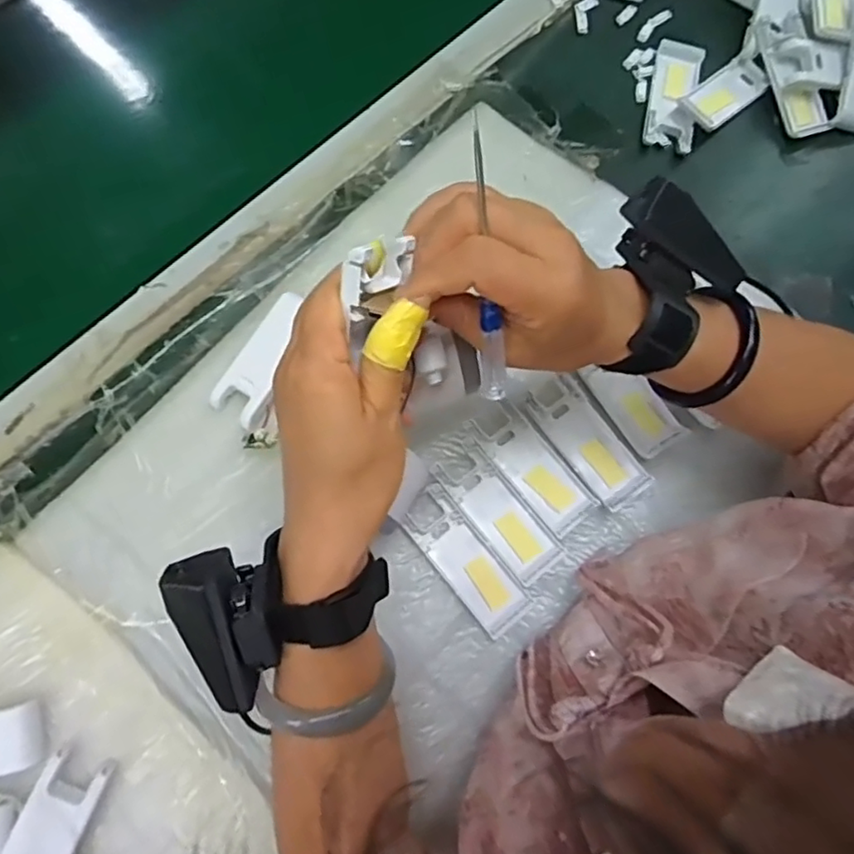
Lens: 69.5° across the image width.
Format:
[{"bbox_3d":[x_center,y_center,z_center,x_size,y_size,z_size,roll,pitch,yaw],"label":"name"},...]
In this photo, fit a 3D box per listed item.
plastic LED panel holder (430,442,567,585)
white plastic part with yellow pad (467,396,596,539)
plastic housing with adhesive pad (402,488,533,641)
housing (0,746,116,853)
[{"bbox_3d":[0.051,0.059,0.435,0.039,0.010,0.100,-38,79,-9],"label":"plastic LED panel holder"},{"bbox_3d":[0.077,0.029,0.442,0.036,0.012,0.098,-39,80,-9],"label":"white plastic part with yellow pad"},{"bbox_3d":[0.027,0.093,0.428,0.037,0.006,0.105,-37,79,-9],"label":"plastic housing with adhesive pad"},{"bbox_3d":[-0.231,0.251,0.369,0.040,0.014,0.099,19,77,4],"label":"housing"}]

